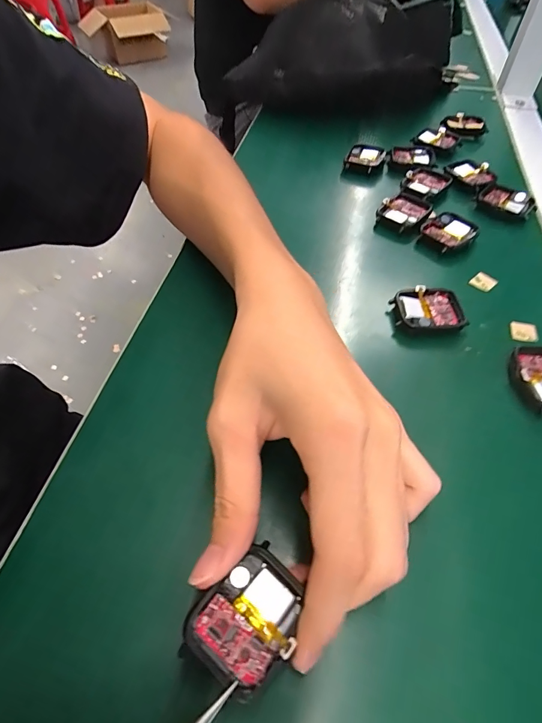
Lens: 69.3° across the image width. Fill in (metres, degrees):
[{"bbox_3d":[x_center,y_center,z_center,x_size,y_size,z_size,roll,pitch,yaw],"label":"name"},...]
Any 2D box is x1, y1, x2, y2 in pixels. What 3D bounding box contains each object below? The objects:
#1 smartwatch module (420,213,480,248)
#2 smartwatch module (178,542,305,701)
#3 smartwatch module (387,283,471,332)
[{"bbox_3d":[0.147,-0.107,0.323,0.040,0.008,0.036,-33,60,-23],"label":"smartwatch module"},{"bbox_3d":[-0.008,0.098,0.151,0.034,0.009,0.044,34,60,23],"label":"smartwatch module"},{"bbox_3d":[0.106,-0.035,0.271,0.047,0.013,0.034,1,53,0],"label":"smartwatch module"}]

